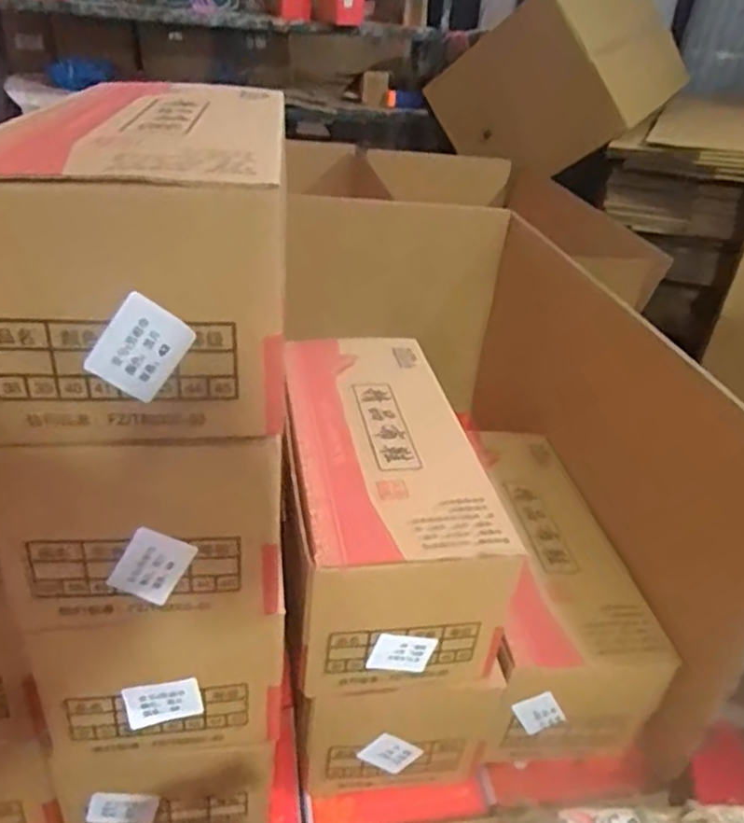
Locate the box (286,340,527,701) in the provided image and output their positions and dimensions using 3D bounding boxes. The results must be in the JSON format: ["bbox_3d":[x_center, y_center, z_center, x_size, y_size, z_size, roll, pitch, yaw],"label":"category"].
[{"bbox_3d":[0.000,0.054,0.551,0.132,0.104,0.299,-1,32,-12],"label":"box"}]

